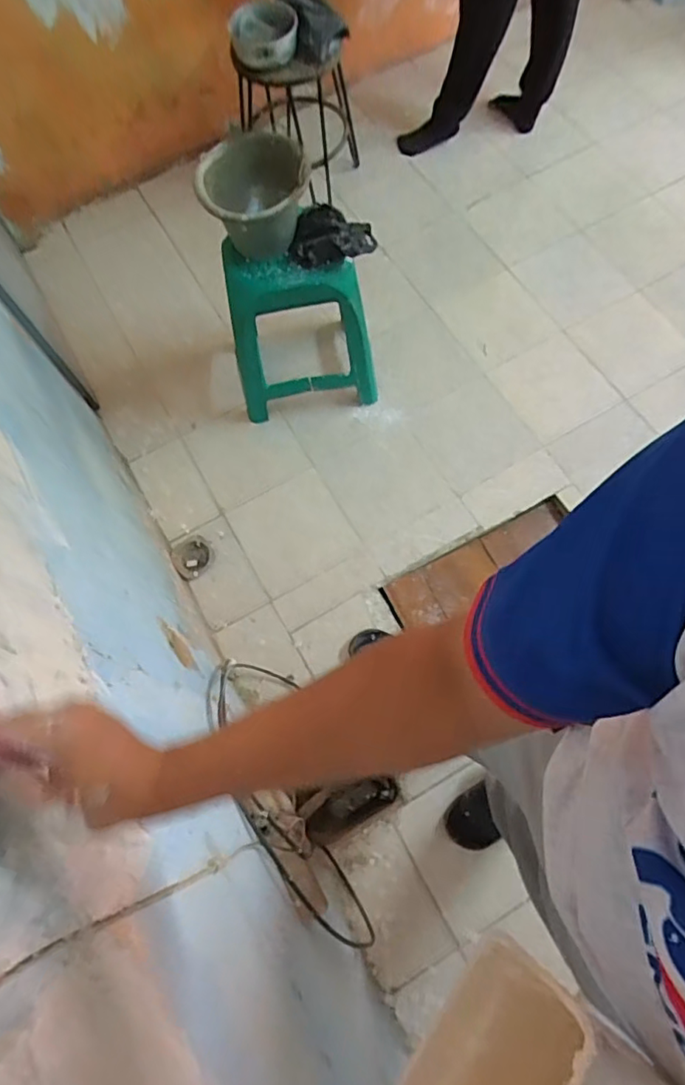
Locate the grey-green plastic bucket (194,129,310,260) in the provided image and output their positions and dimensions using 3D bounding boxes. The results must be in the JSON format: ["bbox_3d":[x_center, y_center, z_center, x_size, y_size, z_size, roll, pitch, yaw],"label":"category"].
[{"bbox_3d":[-0.203,-0.809,1.323,0.262,0.202,0.255,-1,70,2],"label":"grey-green plastic bucket"}]

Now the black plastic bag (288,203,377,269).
[{"bbox_3d":[-0.019,-0.746,1.380,0.209,0.071,0.139,8,71,5],"label":"black plastic bag"}]

